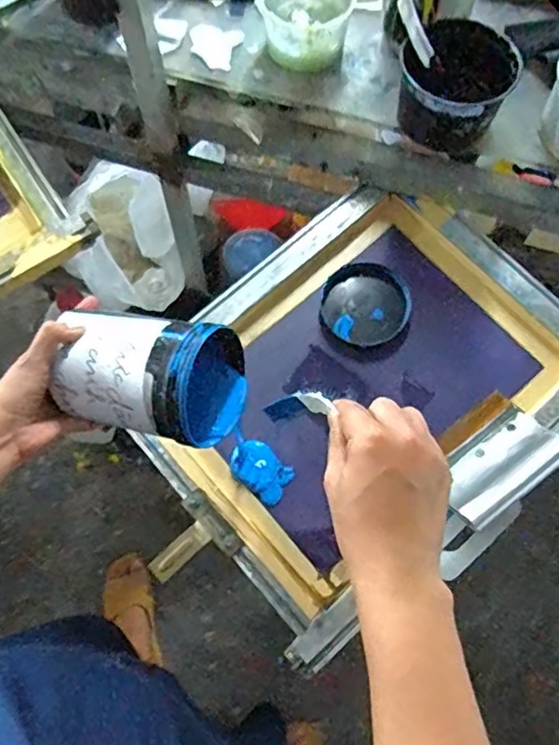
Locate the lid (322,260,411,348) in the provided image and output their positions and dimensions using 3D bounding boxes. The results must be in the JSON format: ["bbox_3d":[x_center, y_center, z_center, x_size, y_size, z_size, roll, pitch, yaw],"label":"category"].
[{"bbox_3d":[0.110,-0.089,0.764,0.107,0.011,0.115,0,68,0],"label":"lid"}]

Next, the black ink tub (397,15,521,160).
[{"bbox_3d":[0.192,-0.313,0.684,0.117,0.101,0.112,0,68,0],"label":"black ink tub"}]

